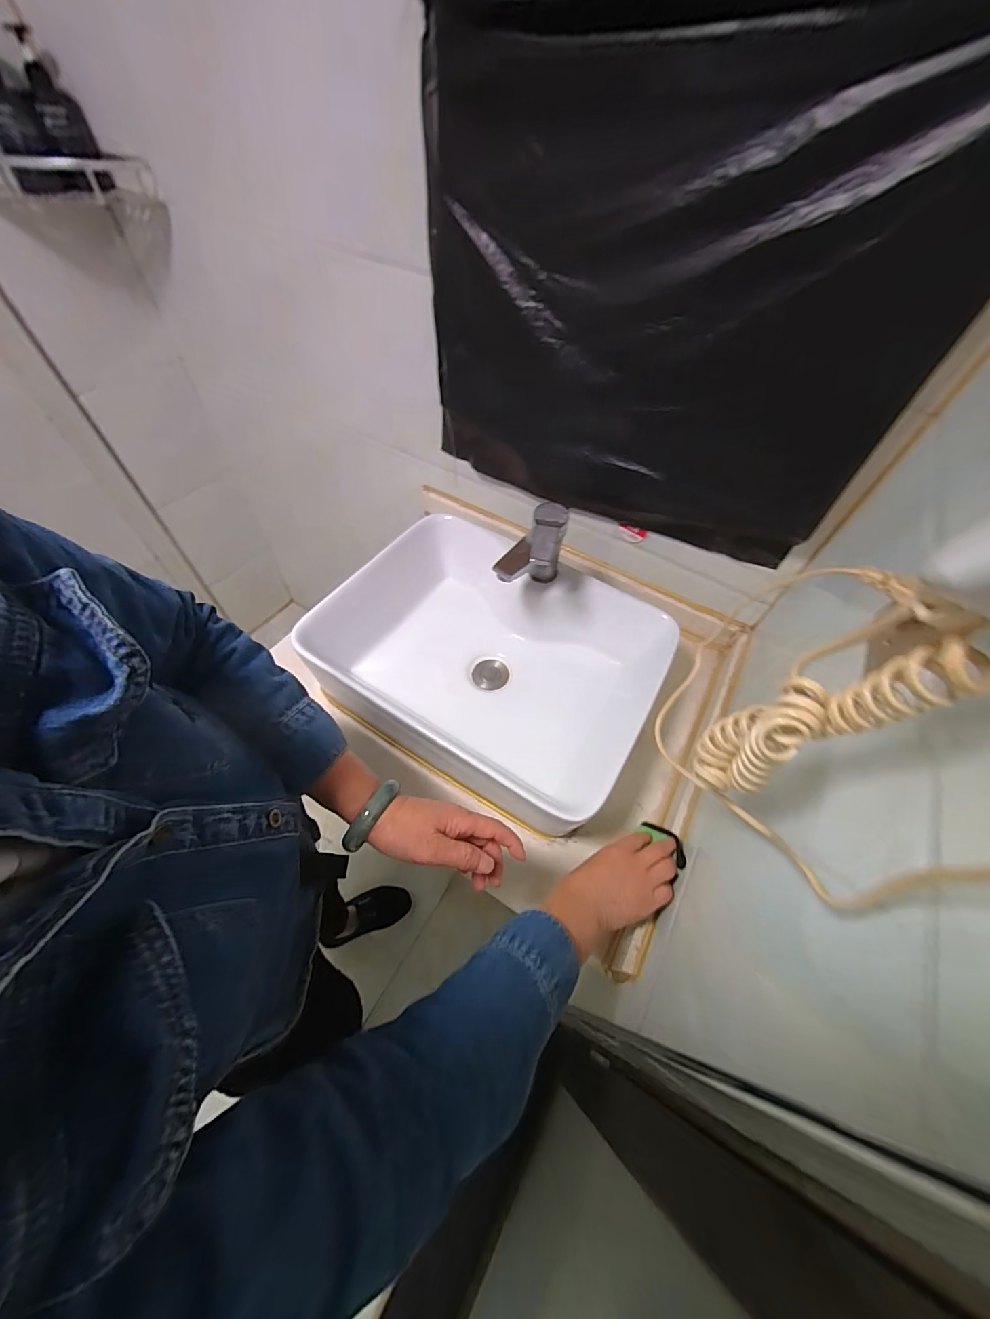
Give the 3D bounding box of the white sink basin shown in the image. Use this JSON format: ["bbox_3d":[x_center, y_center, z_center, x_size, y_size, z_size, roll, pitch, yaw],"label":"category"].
[{"bbox_3d":[-0.009,0.006,0.687,0.484,0.153,0.360,28,59,16],"label":"white sink basin"}]

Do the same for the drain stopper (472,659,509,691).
[{"bbox_3d":[-0.008,0.026,0.726,0.058,0.012,0.053,2,55,-1],"label":"drain stopper"}]

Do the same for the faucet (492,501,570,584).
[{"bbox_3d":[0.050,-0.144,0.630,0.055,0.118,0.121,30,59,17],"label":"faucet"}]

